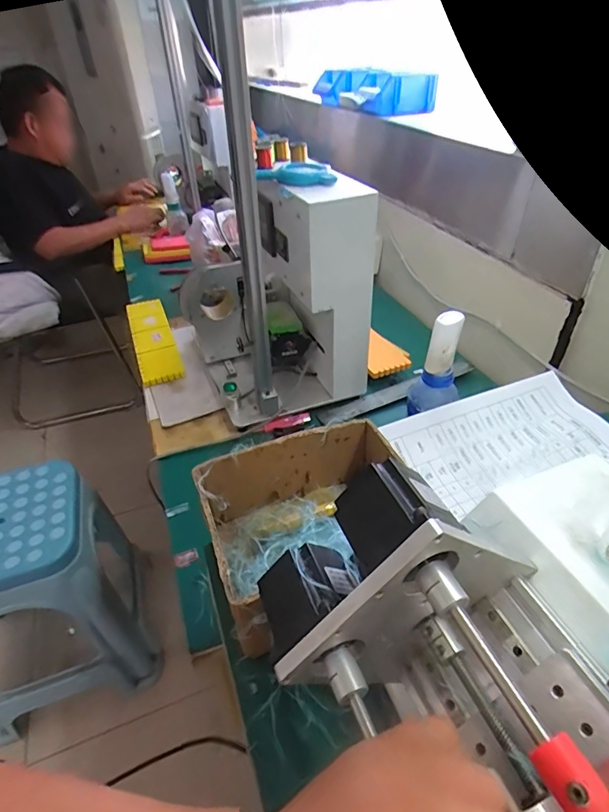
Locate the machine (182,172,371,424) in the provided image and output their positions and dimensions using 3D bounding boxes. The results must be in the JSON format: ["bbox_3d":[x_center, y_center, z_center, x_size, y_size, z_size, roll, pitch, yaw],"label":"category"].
[{"bbox_3d":[-0.055,-0.171,0.738,0.224,0.331,0.235,-18,42,-18],"label":"machine"}]

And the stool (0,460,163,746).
[{"bbox_3d":[-0.524,0.376,0.973,0.322,0.410,0.367,-21,43,-21],"label":"stool"}]

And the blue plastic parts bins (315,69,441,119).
[{"bbox_3d":[0.160,-0.752,1.105,0.148,0.076,0.290,-17,42,-17],"label":"blue plastic parts bins"}]

